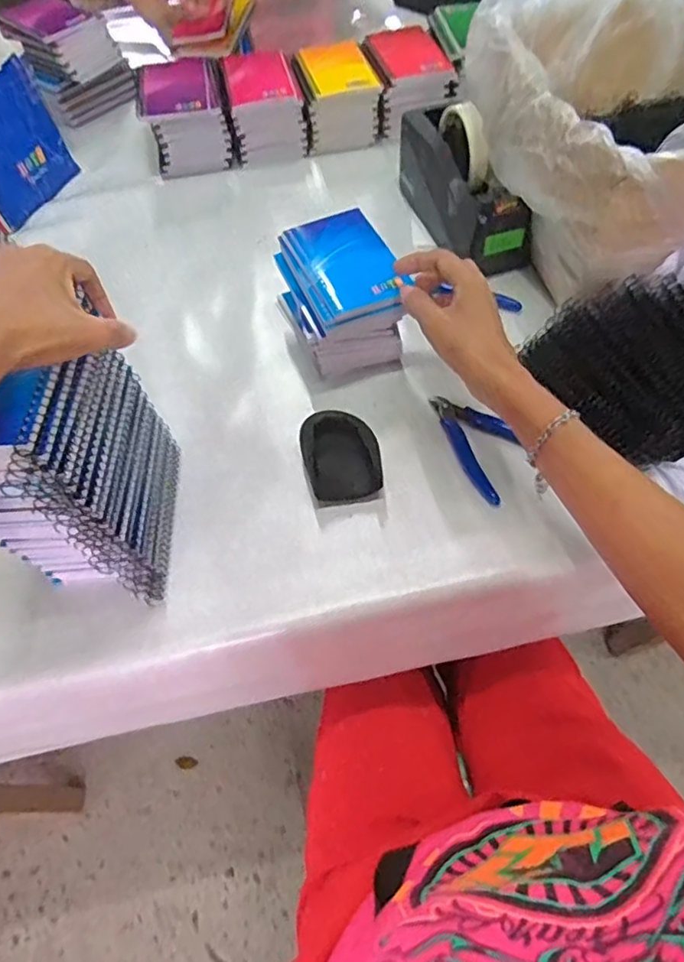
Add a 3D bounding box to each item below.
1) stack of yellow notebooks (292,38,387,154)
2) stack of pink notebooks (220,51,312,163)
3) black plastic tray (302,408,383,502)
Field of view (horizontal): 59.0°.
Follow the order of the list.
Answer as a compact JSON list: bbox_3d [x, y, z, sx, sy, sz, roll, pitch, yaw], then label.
[{"bbox_3d":[-0.004,-0.503,0.794,0.100,0.081,0.125,-12,58,-3],"label":"stack of yellow notebooks"},{"bbox_3d":[-0.097,-0.481,0.779,0.094,0.099,0.087,-10,58,-2],"label":"stack of pink notebooks"},{"bbox_3d":[0.000,-0.026,0.534,0.065,0.028,0.082,-10,58,-2],"label":"black plastic tray"}]

